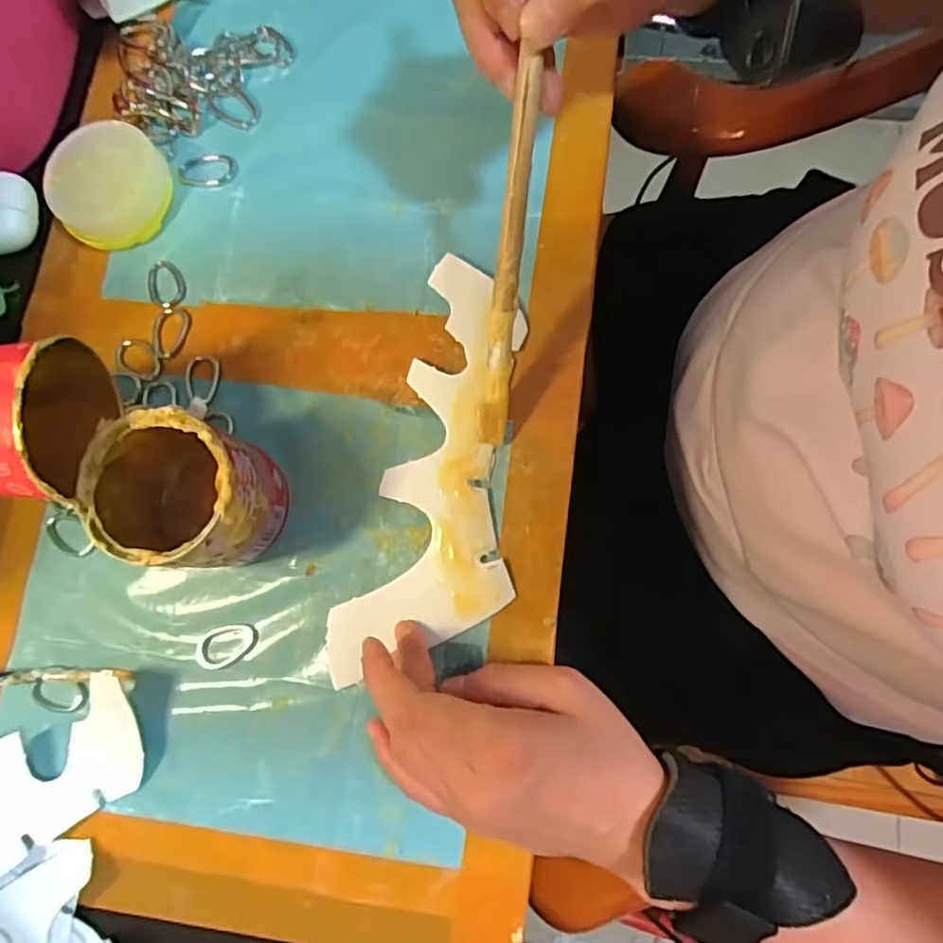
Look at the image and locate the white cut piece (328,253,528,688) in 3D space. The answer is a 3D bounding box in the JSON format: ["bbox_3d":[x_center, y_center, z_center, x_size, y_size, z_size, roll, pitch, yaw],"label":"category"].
[{"bbox_3d":[-0.008,0.000,0.304,0.078,0.007,0.221,14,82,9],"label":"white cut piece"}]

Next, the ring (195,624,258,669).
[{"bbox_3d":[-0.123,0.087,0.295,0.032,0.004,0.019,-17,79,-2],"label":"ring"}]

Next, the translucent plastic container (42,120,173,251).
[{"bbox_3d":[-0.206,-0.164,0.335,0.064,0.016,0.064,-28,95,-7],"label":"translucent plastic container"}]

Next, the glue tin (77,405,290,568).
[{"bbox_3d":[-0.128,0.012,0.274,0.068,0.071,0.063,0,79,1],"label":"glue tin"}]

